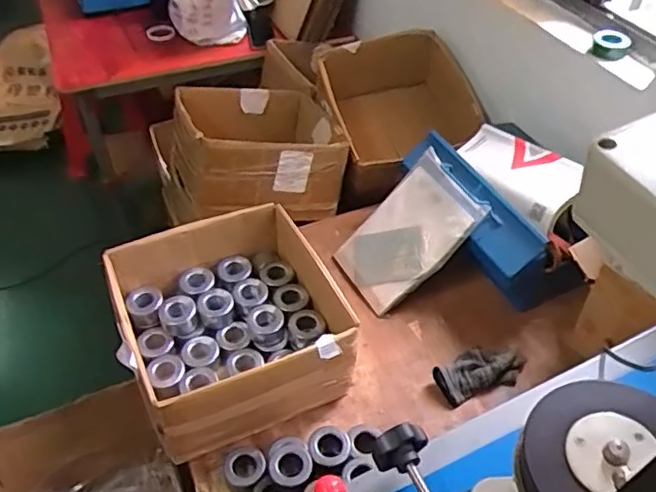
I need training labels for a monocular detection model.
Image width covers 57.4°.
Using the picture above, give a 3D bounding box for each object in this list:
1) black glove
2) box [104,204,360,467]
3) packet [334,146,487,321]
[{"bbox_3d":[0.259,0.208,1.012,0.158,0.034,0.077,-16,47,-16],"label":"black glove"},{"bbox_3d":[-0.159,0.121,0.980,0.332,0.148,0.333,-20,49,-20],"label":"box"},{"bbox_3d":[0.145,-0.026,1.136,0.277,0.050,0.190,-42,53,7],"label":"packet"}]

